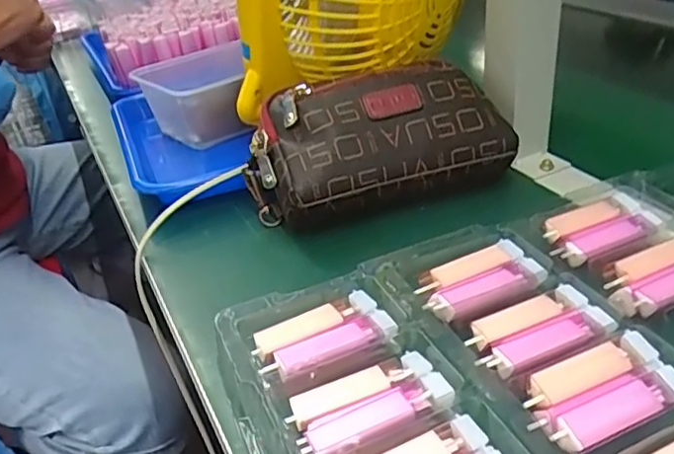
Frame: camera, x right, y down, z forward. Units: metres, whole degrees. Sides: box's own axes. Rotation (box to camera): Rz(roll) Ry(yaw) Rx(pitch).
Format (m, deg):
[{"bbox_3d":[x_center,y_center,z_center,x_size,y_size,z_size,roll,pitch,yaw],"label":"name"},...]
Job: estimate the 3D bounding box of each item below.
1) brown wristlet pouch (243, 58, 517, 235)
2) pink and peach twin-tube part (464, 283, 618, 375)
[{"bbox_3d":[0.031,-0.063,0.461,0.189,0.083,0.079,-15,33,-14],"label":"brown wristlet pouch"},{"bbox_3d":[0.107,0.053,0.326,0.071,0.011,0.041,-16,33,-16],"label":"pink and peach twin-tube part"}]

